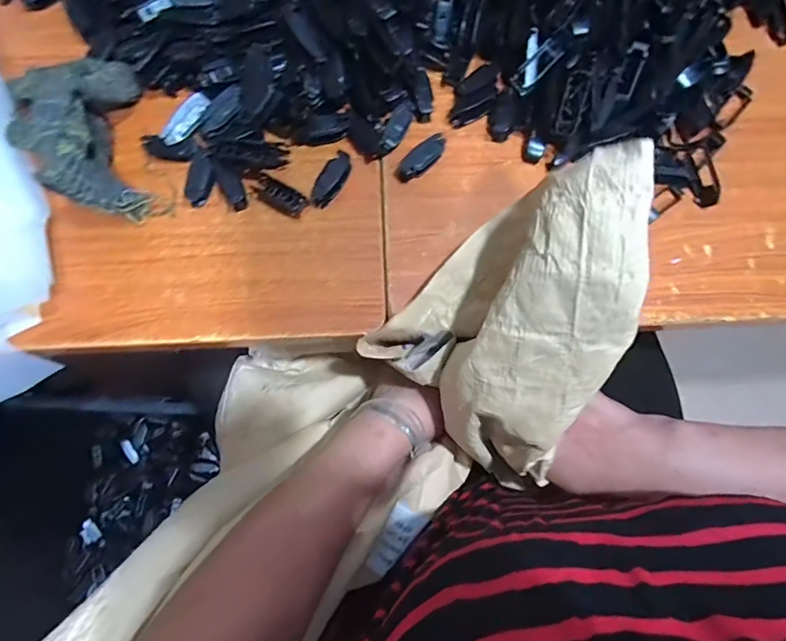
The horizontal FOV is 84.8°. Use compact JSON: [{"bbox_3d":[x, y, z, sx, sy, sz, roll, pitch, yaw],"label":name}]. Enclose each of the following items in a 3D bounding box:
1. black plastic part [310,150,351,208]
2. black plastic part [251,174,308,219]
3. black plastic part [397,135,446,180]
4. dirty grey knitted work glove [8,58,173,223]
[{"bbox_3d":[-0.053,-0.120,0.369,0.019,0.013,0.049,23,78,3],"label":"black plastic part"},{"bbox_3d":[-0.098,-0.106,0.365,0.048,0.016,0.022,33,79,5],"label":"black plastic part"},{"bbox_3d":[0.025,-0.140,0.373,0.047,0.016,0.018,-44,82,-10],"label":"black plastic part"},{"bbox_3d":[-0.246,-0.151,0.342,0.089,0.076,0.143,-23,79,-6],"label":"dirty grey knitted work glove"}]

